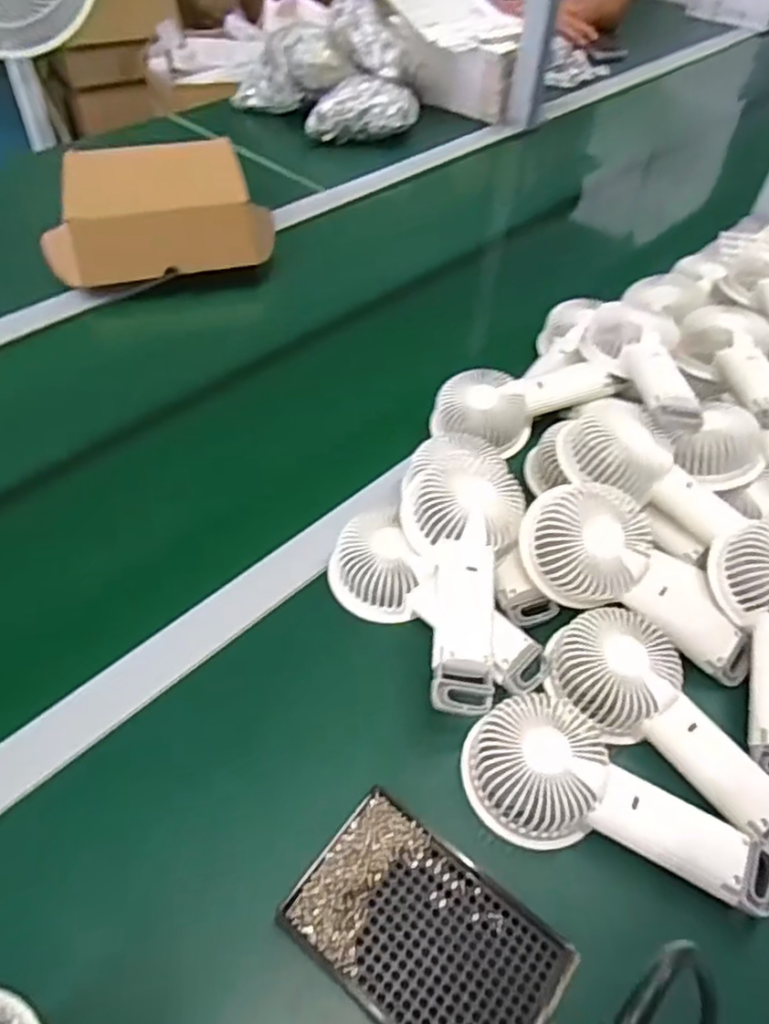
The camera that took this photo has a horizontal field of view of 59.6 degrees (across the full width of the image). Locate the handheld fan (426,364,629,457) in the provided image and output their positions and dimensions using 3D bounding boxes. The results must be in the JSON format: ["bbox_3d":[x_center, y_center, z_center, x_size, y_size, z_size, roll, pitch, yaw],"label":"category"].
[{"bbox_3d":[0.133,-0.095,0.625,0.182,0.044,0.083,-3,77,-6],"label":"handheld fan"}]

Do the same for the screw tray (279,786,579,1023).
[{"bbox_3d":[0.022,0.229,0.363,0.138,0.012,0.090,33,56,22],"label":"screw tray"}]

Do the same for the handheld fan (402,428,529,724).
[{"bbox_3d":[0.058,0.039,0.476,0.084,0.036,0.197,2,66,-2],"label":"handheld fan"}]

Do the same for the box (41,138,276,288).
[{"bbox_3d":[-0.274,-0.362,0.806,0.259,0.091,0.160,-17,53,-17],"label":"box"}]

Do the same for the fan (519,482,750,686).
[{"bbox_3d":[0.186,0.048,0.489,0.184,0.059,0.084,36,54,-1],"label":"fan"}]

